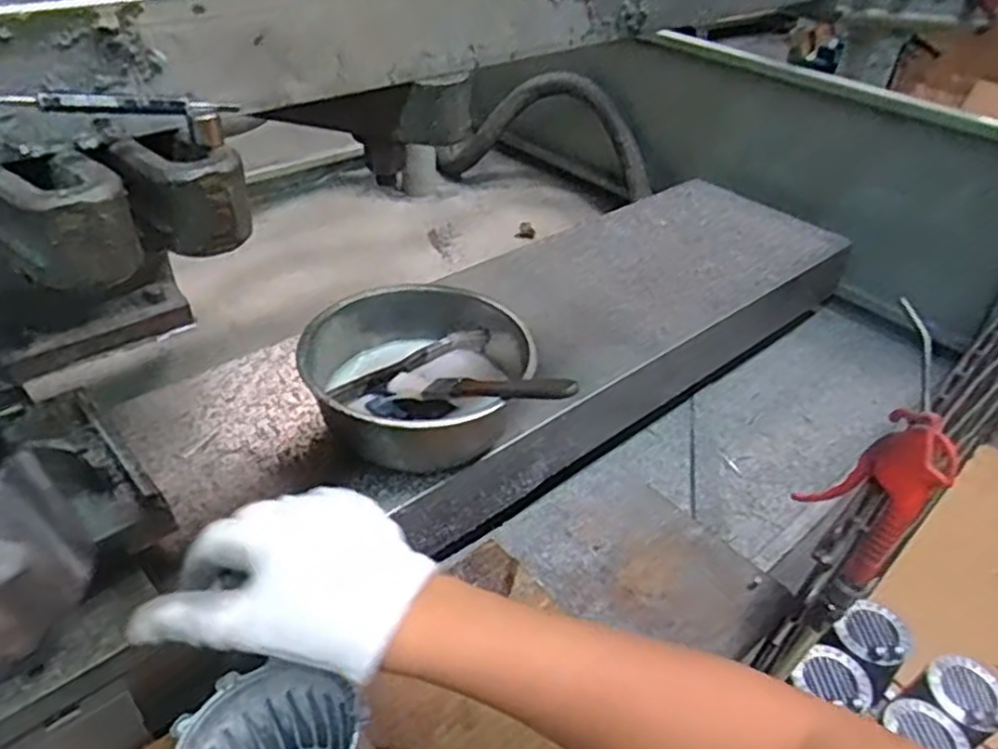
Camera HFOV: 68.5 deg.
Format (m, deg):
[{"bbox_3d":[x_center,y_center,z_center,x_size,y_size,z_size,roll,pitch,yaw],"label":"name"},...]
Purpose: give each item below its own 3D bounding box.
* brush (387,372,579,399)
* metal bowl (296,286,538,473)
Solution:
[{"bbox_3d":[-0.017,0.010,0.574,0.182,0.014,0.024,1,31,38],"label":"brush"},{"bbox_3d":[-0.066,-0.004,0.628,0.174,0.069,0.177,3,39,-2],"label":"metal bowl"}]

